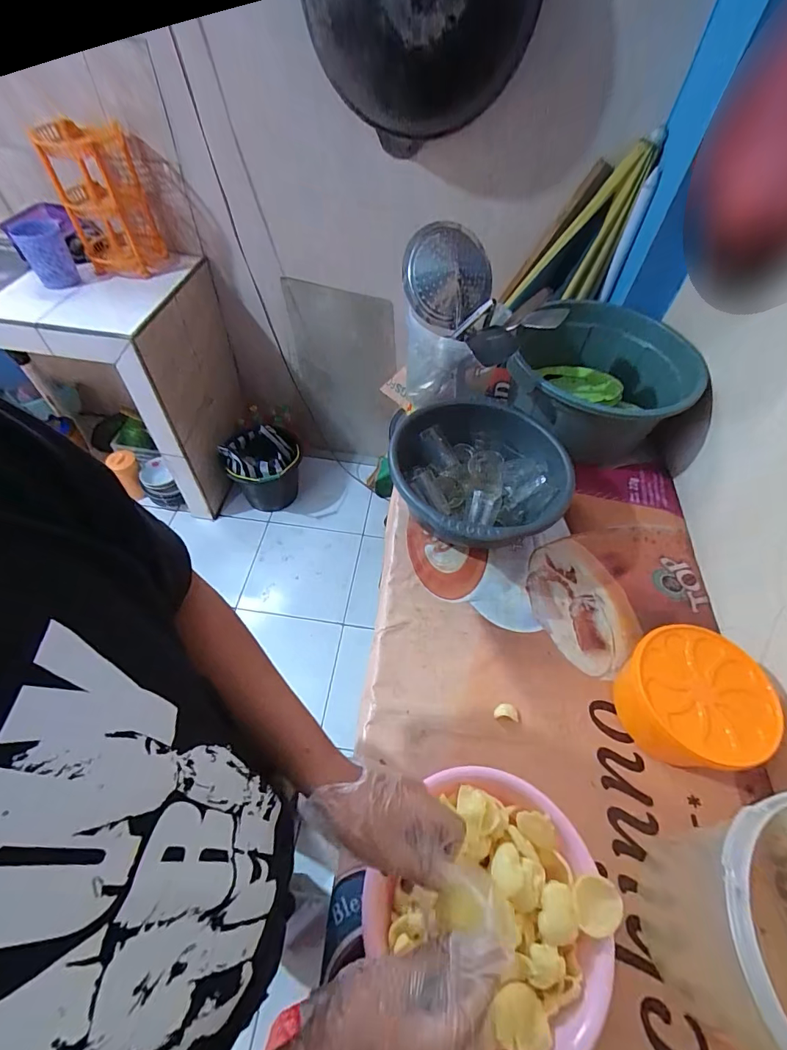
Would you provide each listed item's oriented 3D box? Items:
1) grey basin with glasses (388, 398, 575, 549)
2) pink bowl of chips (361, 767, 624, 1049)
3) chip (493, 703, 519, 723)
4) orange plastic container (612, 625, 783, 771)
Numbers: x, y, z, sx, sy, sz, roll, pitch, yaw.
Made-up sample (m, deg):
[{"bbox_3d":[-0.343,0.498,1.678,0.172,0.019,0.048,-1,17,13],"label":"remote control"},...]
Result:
[{"bbox_3d":[0.168,-0.096,0.891,0.335,0.126,0.370,-2,54,-5],"label":"grey basin with glasses"},{"bbox_3d":[0.121,0.459,0.527,0.251,0.107,0.256,2,54,-2],"label":"pink bowl of chips"},{"bbox_3d":[0.183,0.303,0.703,0.040,0.004,0.024,9,54,3],"label":"chip"},{"bbox_3d":[0.459,0.269,0.678,0.167,0.122,0.176,11,54,4],"label":"orange plastic container"}]

